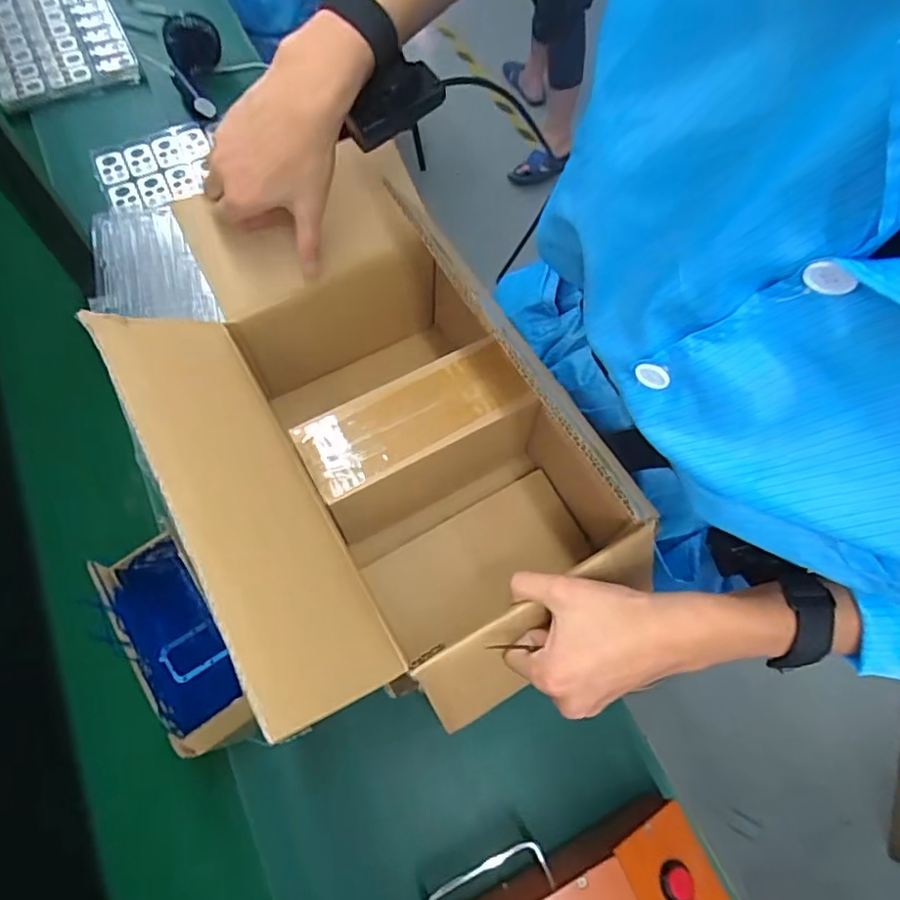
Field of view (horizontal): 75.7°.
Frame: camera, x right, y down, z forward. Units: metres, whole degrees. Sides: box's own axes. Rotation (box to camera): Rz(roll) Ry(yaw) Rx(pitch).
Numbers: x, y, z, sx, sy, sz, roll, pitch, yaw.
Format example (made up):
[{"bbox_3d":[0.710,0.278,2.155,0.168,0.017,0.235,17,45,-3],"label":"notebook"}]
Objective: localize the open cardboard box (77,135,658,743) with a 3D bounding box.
[{"bbox_3d":[-0.060,-0.010,0.462,0.274,0.208,0.393,-27,69,-14],"label":"open cardboard box"}]

